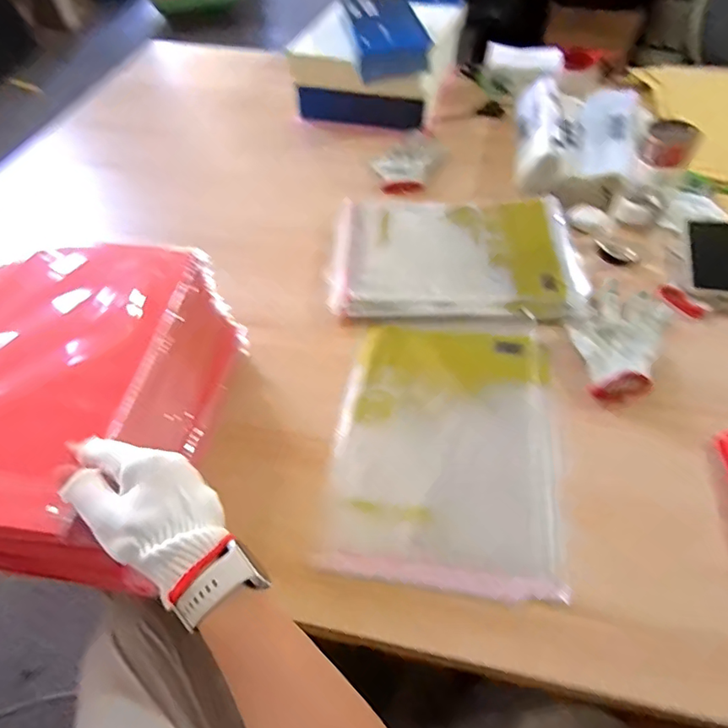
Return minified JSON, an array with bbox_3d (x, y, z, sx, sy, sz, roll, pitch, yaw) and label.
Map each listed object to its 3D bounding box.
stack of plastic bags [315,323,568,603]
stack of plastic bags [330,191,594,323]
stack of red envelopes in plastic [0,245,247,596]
[{"bbox_3d":[0.093,0.078,0.585,0.232,0.024,0.320,7,53,7],"label":"stack of plastic bags"},{"bbox_3d":[0.134,-0.160,0.756,0.350,0.031,0.255,0,52,1],"label":"stack of plastic bags"},{"bbox_3d":[-0.283,0.031,0.501,0.221,0.147,0.305,8,53,7],"label":"stack of red envelopes in plastic"}]

